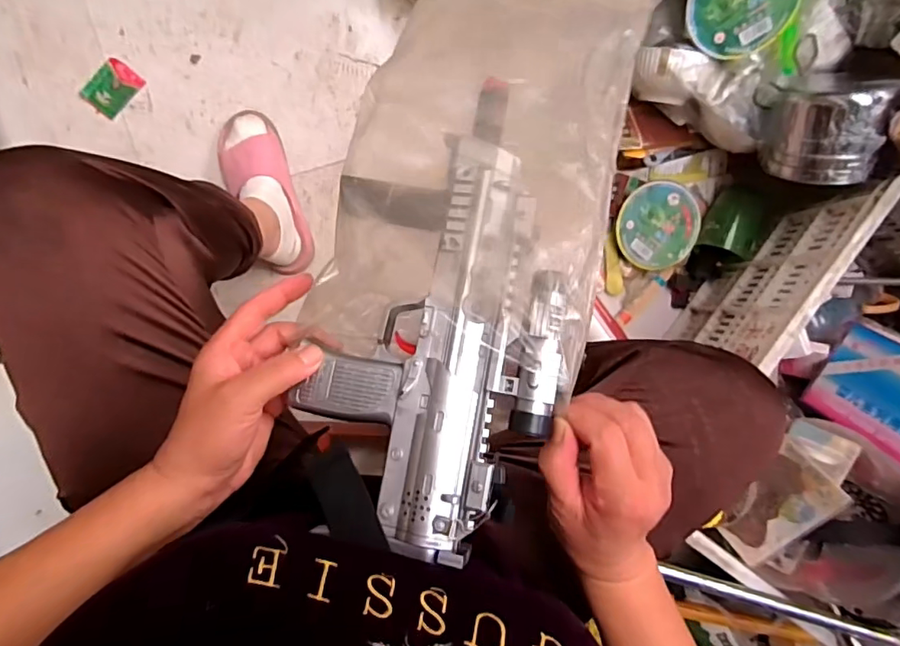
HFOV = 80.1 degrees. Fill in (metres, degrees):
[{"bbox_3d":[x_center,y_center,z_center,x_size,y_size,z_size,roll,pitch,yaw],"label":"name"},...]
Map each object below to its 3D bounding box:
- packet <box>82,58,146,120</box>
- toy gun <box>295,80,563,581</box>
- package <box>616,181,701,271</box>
[{"bbox_3d":[-0.515,-0.359,0.817,0.061,0.006,0.084,37,89,-5],"label":"packet"},{"bbox_3d":[-0.007,-0.011,0.346,0.148,0.044,0.297,8,81,-5],"label":"toy gun"},{"bbox_3d":[0.333,-0.154,0.858,0.131,0.031,0.131,0,93,-5],"label":"package"}]

